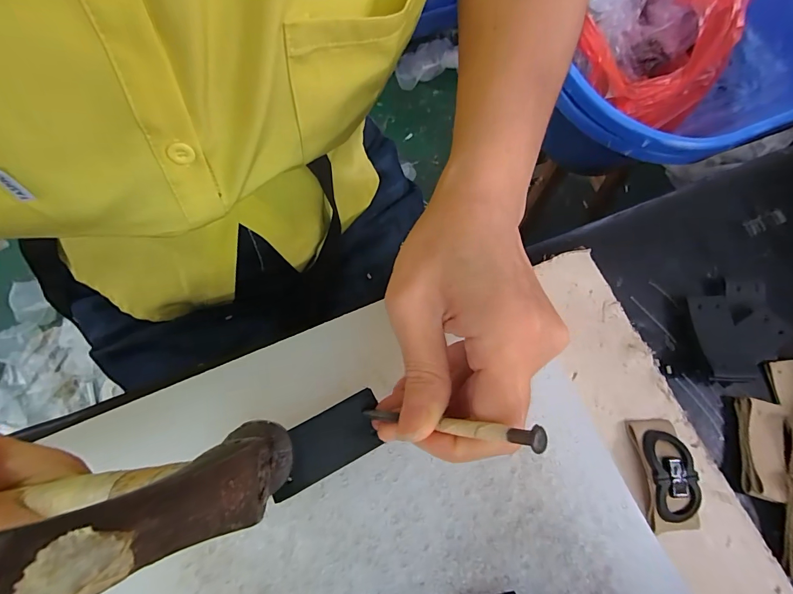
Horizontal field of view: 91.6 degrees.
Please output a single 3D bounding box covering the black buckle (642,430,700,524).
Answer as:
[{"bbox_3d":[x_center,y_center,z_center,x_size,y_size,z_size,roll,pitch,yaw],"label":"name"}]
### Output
[{"bbox_3d":[0.155,0.100,0.216,0.026,0.009,0.047,-3,72,-7],"label":"black buckle"}]

